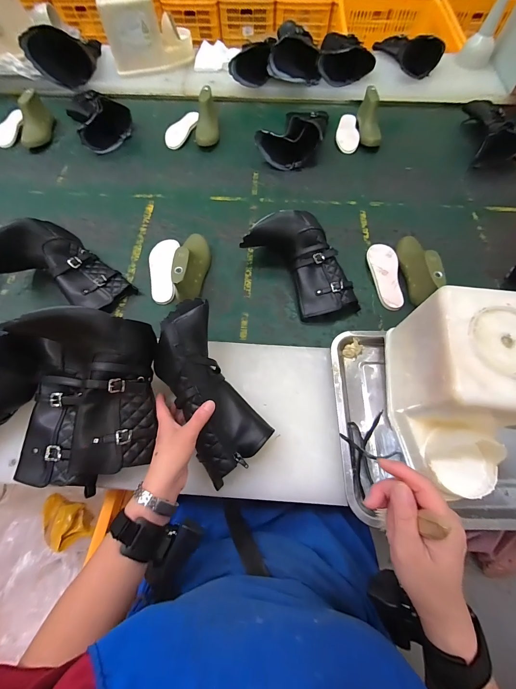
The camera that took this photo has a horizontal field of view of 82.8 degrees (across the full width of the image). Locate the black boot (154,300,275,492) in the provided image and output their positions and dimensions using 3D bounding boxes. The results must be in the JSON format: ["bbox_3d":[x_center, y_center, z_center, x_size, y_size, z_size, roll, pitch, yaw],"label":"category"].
[{"bbox_3d":[-0.073,0.065,0.427,0.105,0.058,0.235,-25,92,-10],"label":"black boot"}]

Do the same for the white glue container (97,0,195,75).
[{"bbox_3d":[-0.324,-0.930,0.867,0.245,0.162,0.083,-16,67,-6],"label":"white glue container"}]

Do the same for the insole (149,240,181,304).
[{"bbox_3d":[-0.208,-0.167,0.645,0.057,0.019,0.169,-3,66,-1],"label":"insole"}]

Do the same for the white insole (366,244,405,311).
[{"bbox_3d":[0.272,-0.149,0.629,0.059,0.026,0.164,1,66,1],"label":"white insole"}]

